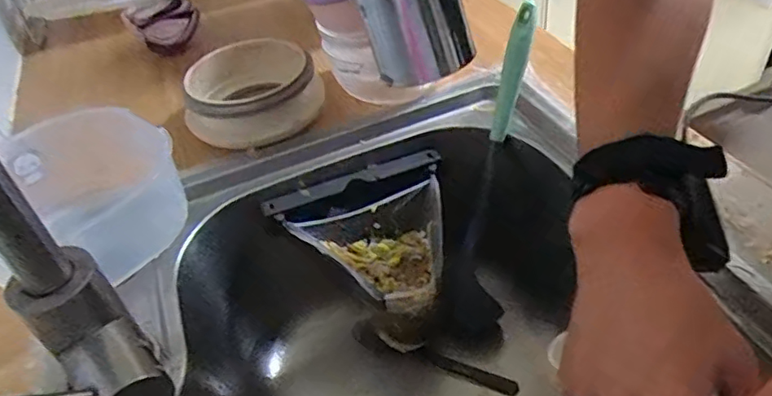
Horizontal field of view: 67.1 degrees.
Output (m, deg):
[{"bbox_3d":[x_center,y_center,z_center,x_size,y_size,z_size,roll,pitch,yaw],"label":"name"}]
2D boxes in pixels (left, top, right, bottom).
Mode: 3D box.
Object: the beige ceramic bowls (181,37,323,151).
[{"bbox_3d":[-0.129,-0.098,0.555,0.120,0.061,0.124,-5,42,5],"label":"beige ceramic bowls"}]

